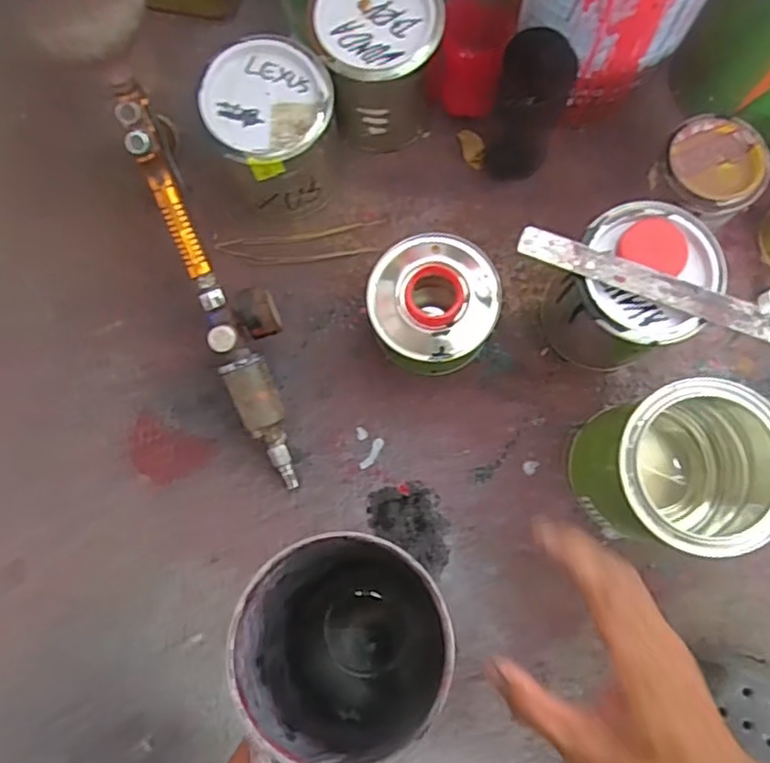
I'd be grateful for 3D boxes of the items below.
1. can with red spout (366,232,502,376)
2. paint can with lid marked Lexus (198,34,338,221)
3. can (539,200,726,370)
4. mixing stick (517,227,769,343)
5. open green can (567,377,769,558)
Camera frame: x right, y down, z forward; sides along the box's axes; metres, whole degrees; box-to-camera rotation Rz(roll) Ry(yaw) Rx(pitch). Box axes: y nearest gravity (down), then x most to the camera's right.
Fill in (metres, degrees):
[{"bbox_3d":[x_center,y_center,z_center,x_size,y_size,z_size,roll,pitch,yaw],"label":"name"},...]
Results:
[{"bbox_3d":[0.040,-0.059,0.515,0.102,0.077,0.100,-1,81,4],"label":"can with red spout"},{"bbox_3d":[-0.087,-0.201,0.524,0.103,0.113,0.104,-1,81,4],"label":"paint can with lid marked Lexus"},{"bbox_3d":[0.185,-0.068,0.491,0.102,0.115,0.100,-1,81,4],"label":"can"},{"bbox_3d":[0.188,-0.064,0.433,0.197,0.005,0.021,21,89,4],"label":"mixing stick"},{"bbox_3d":[0.205,0.062,0.458,0.110,0.130,0.106,-1,81,4],"label":"open green can"}]

